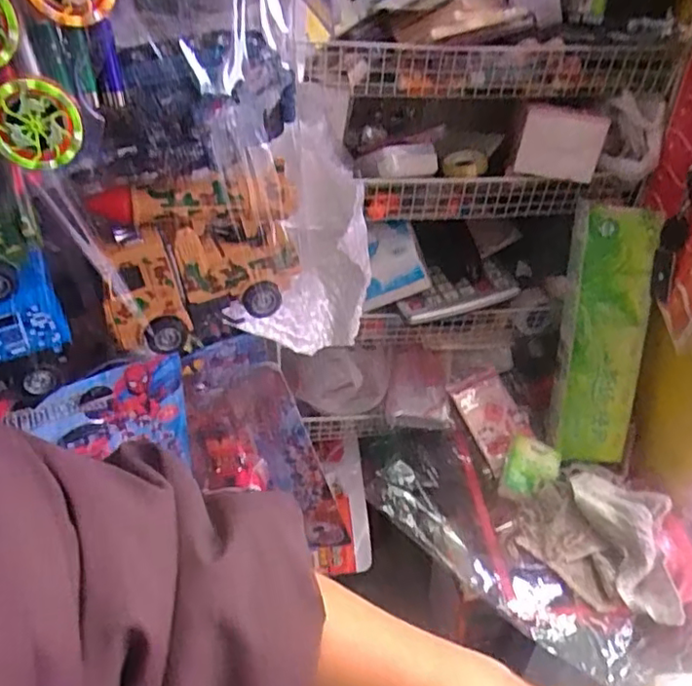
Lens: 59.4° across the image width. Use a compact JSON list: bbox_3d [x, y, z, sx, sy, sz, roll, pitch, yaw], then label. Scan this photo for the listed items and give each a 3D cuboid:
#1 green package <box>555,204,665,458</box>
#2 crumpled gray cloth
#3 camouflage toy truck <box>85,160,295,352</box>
[{"bbox_3d":[0.272,-0.003,0.642,0.078,0.272,0.029,6,18,16],"label":"green package"},{"bbox_3d":[0.254,0.183,0.579,0.124,0.053,0.152,-34,54,-27],"label":"crumpled gray cloth"},{"bbox_3d":[-0.104,-0.066,0.442,0.150,0.102,0.053,-19,48,-16],"label":"camouflage toy truck"}]

